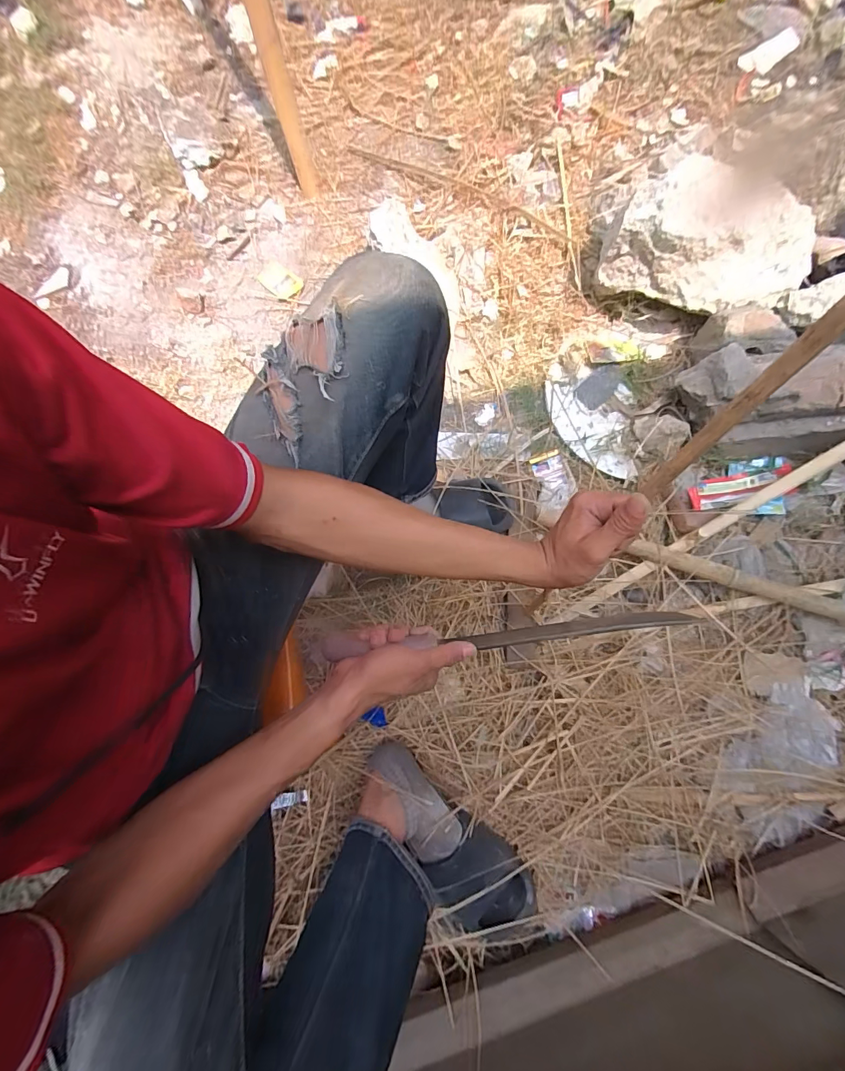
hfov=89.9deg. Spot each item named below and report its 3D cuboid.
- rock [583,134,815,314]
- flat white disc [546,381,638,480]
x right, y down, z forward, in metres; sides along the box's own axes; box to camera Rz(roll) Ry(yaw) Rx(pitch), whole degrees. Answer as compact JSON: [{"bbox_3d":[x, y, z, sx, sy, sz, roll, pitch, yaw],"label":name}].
[{"bbox_3d":[0.518,-0.598,0.837,0.370,0.210,0.288,26,78,7],"label":"rock"},{"bbox_3d":[0.344,-0.220,0.869,0.170,0.013,0.208,4,77,3],"label":"flat white disc"}]

